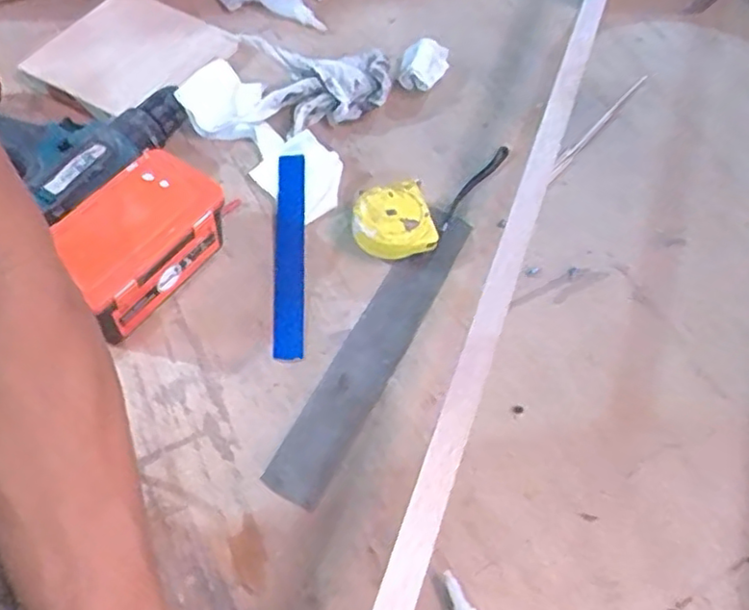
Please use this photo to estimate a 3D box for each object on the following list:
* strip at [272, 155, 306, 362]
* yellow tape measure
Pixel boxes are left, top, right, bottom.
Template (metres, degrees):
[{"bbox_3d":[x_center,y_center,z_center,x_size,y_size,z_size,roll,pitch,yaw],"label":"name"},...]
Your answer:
[{"bbox_3d":[-0.073,-0.046,0.567,0.025,0.007,0.201,-3,65,1],"label":"strip"},{"bbox_3d":[0.015,-0.070,0.567,0.067,0.034,0.067,-10,60,-8],"label":"yellow tape measure"}]

